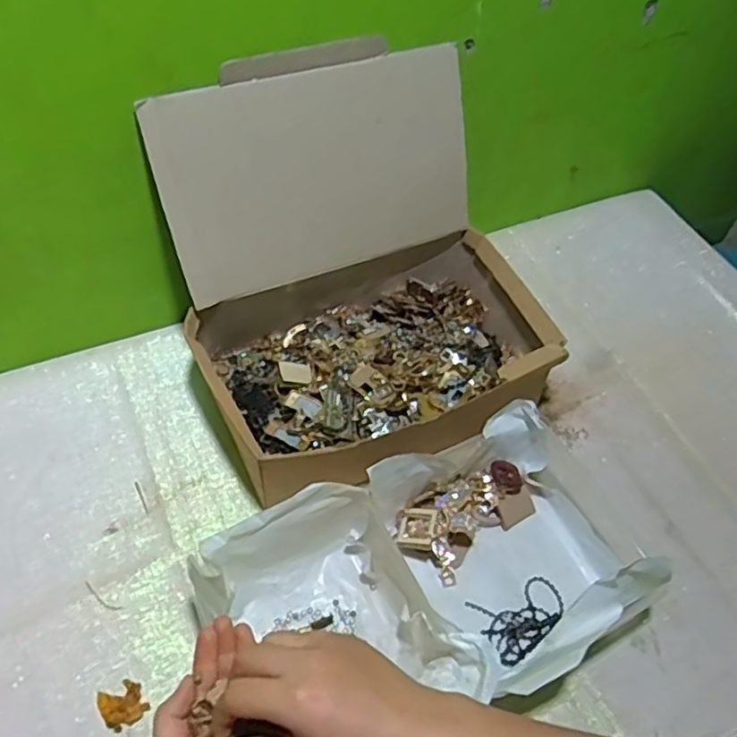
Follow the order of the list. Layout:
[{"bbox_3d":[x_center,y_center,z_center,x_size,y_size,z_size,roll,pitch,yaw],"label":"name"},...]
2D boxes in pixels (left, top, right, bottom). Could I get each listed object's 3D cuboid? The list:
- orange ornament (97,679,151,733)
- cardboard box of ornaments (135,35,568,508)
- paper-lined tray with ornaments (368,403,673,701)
[{"bbox_3d":[-0.196,0.269,0.512,0.034,0.004,0.034,-27,61,-22],"label":"orange ornament"},{"bbox_3d":[0.002,-0.083,0.617,0.325,0.279,0.317,-19,58,-18],"label":"cardboard box of ornaments"},{"bbox_3d":[0.129,0.149,0.567,0.201,0.092,0.204,-22,59,-20],"label":"paper-lined tray with ornaments"}]

